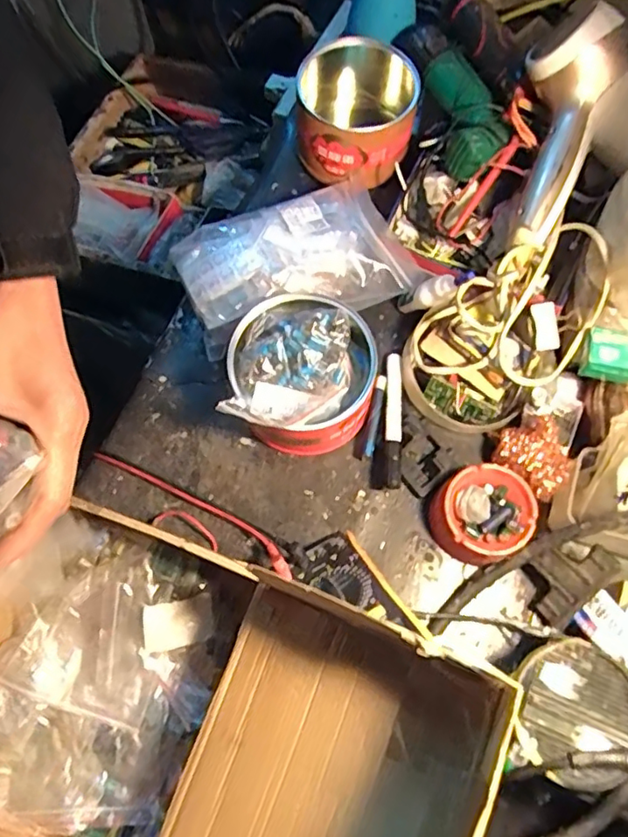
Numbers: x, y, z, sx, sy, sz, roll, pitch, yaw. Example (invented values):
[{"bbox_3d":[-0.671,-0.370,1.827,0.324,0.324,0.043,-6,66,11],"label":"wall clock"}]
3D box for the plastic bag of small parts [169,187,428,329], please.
[{"bbox_3d":[-0.021,-0.160,0.600,0.223,0.048,0.147,-23,71,-6],"label":"plastic bag of small parts"}]

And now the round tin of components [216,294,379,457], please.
[{"bbox_3d":[-0.010,-0.039,0.538,0.126,0.090,0.124,-1,70,2],"label":"round tin of components"}]

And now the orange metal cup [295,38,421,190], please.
[{"bbox_3d":[0.047,-0.332,0.651,0.124,0.087,0.132,-1,70,2],"label":"orange metal cup"}]

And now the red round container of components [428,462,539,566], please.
[{"bbox_3d":[0.149,0.085,0.524,0.079,0.048,0.078,-1,70,2],"label":"red round container of components"}]

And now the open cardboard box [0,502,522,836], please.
[{"bbox_3d":[-0.098,0.221,0.385,0.354,0.191,0.245,21,72,9],"label":"open cardboard box"}]

